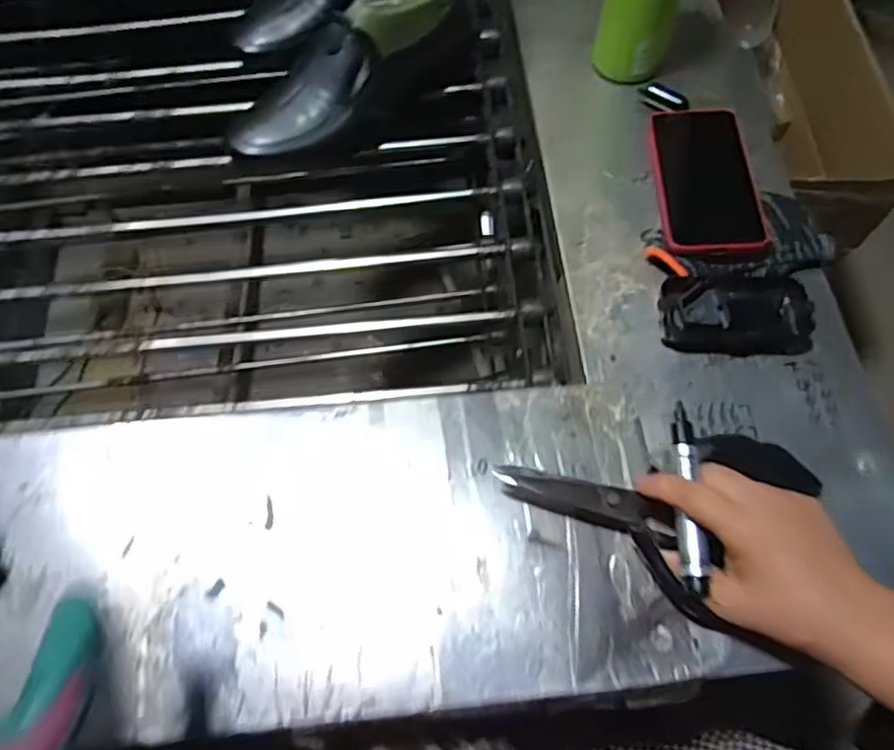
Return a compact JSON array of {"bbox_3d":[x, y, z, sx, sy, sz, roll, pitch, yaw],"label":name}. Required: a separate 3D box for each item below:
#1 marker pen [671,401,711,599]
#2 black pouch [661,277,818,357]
[{"bbox_3d":[0.156,0.077,0.433,0.017,0.019,0.122,3,69,2],"label":"marker pen"},{"bbox_3d":[0.220,-0.047,0.519,0.113,0.032,0.058,2,66,0],"label":"black pouch"}]

